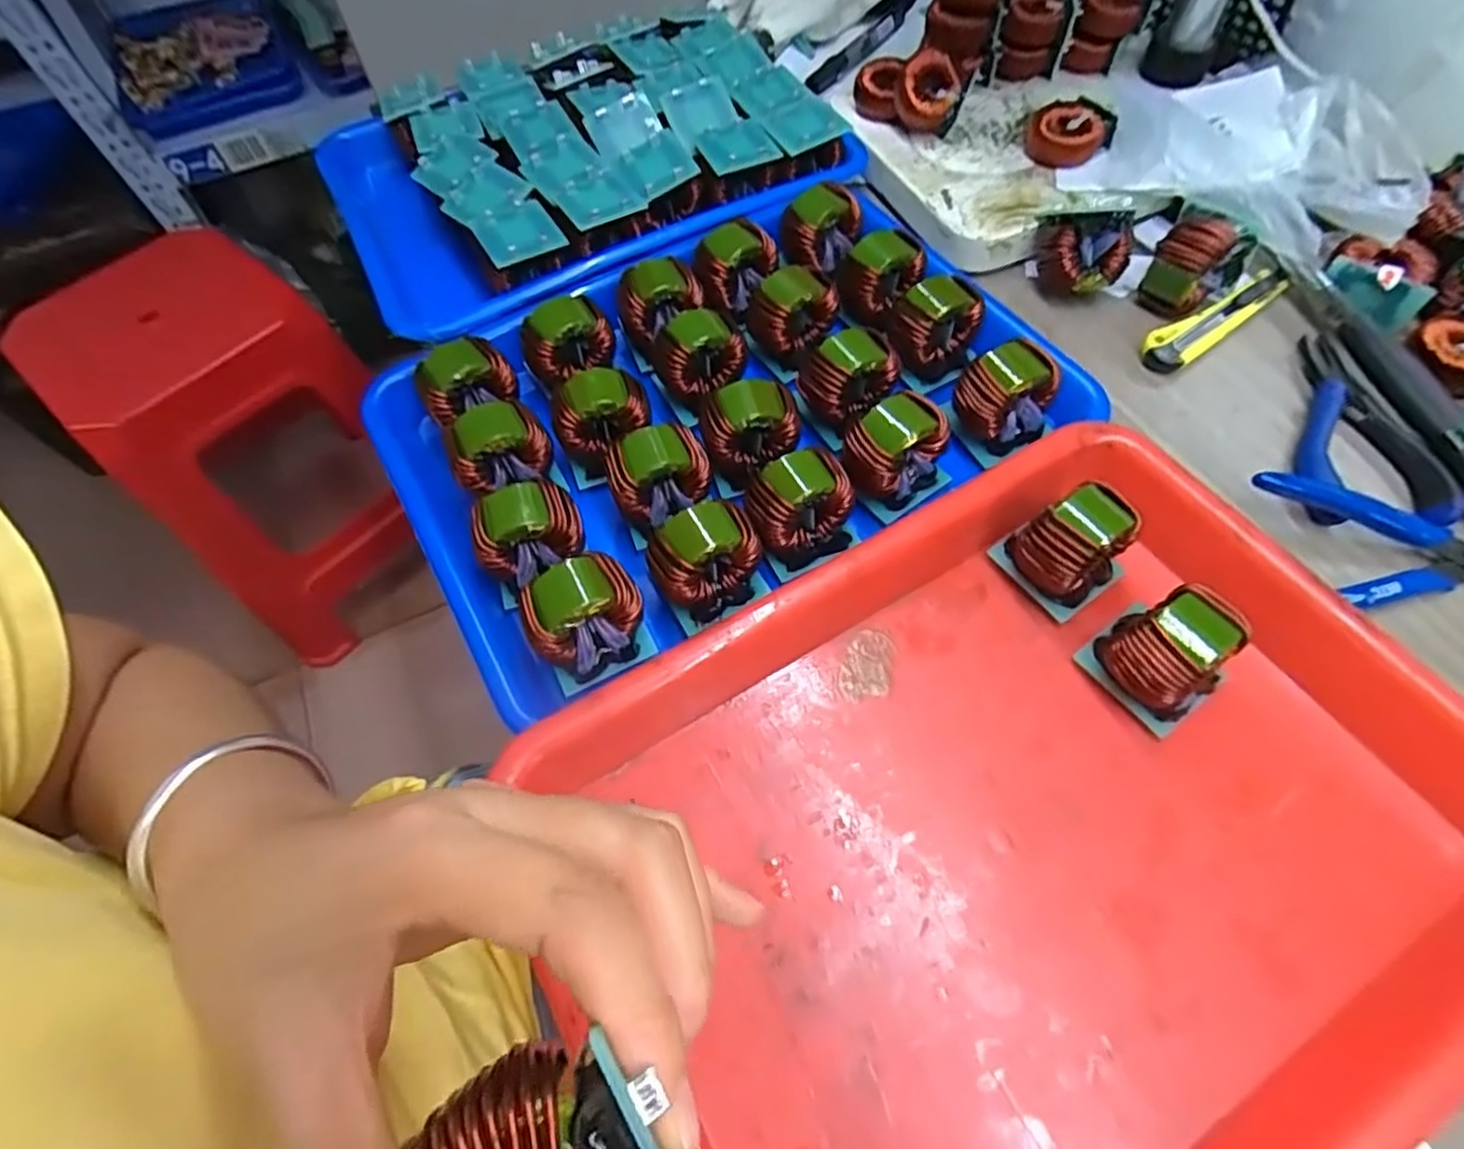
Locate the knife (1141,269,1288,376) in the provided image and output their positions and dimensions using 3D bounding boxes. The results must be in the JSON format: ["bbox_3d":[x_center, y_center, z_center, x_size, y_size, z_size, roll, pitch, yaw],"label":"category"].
[{"bbox_3d":[0.287,-0.151,0.404,0.116,0.013,0.023,-30,63,-13],"label":"knife"}]

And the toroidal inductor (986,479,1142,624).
[{"bbox_3d":[0.152,-0.014,0.312,0.043,0.048,0.036,-32,63,-13],"label":"toroidal inductor"}]

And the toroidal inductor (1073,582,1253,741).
[{"bbox_3d":[0.180,0.032,0.283,0.038,0.047,0.045,-33,64,-14],"label":"toroidal inductor"}]

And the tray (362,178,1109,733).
[{"bbox_3d":[-0.013,-0.098,0.359,0.320,0.043,0.222,-27,62,-11],"label":"tray"}]

